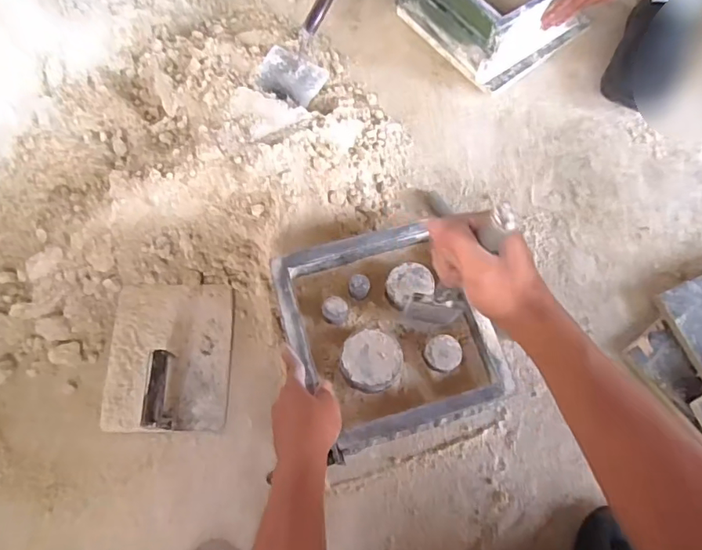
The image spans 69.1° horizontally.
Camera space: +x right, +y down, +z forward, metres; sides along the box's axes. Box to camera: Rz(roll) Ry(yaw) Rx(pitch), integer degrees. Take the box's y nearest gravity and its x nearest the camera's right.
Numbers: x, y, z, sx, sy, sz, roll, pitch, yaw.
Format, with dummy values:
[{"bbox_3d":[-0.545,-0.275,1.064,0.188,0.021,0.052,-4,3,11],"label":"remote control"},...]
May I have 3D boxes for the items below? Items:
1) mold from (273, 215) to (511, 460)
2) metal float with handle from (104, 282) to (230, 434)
[{"bbox_3d":[0.044,0.066,0.626,0.224,0.040,0.243,-20,72,-6],"label":"mold"},{"bbox_3d":[-0.255,0.106,0.700,0.166,0.058,0.203,-1,70,0],"label":"metal float with handle"}]

